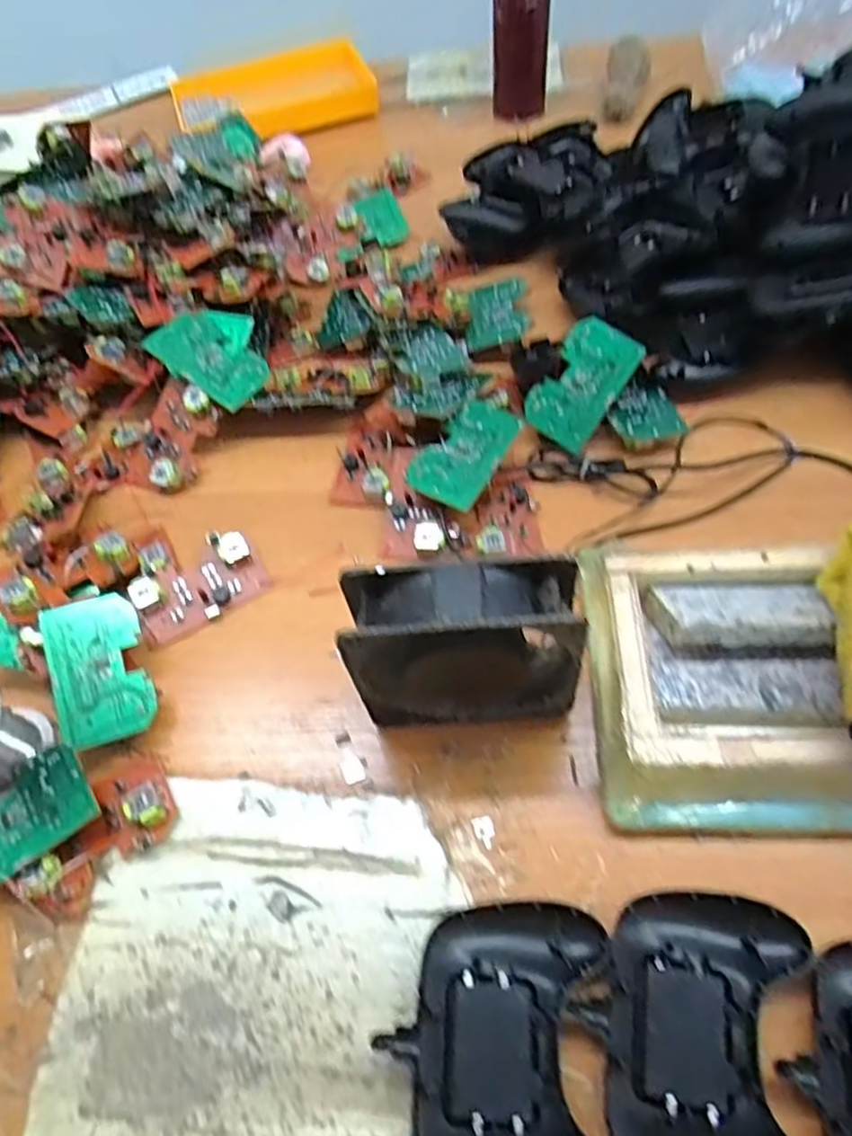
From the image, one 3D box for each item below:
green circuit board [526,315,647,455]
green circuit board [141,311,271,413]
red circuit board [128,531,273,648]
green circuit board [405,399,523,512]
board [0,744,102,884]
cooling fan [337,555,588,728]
[{"bbox_3d":[0.119,-0.141,0.518,0.057,0.009,0.094,35,97,9],"label":"green circuit board"},{"bbox_3d":[-0.170,-0.177,0.555,0.093,0.009,0.078,33,66,2],"label":"green circuit board"},{"bbox_3d":[-0.159,0.012,0.475,0.087,0.021,0.050,-32,59,-14],"label":"red circuit board"},{"bbox_3d":[0.029,-0.087,0.497,0.055,0.008,0.094,27,68,18],"label":"green circuit board"},{"bbox_3d":[-0.234,0.144,0.382,0.090,0.007,0.053,-36,67,-13],"label":"board"},{"bbox_3d":[0.020,0.046,0.374,0.121,0.128,0.045,-5,57,3],"label":"cooling fan"}]

